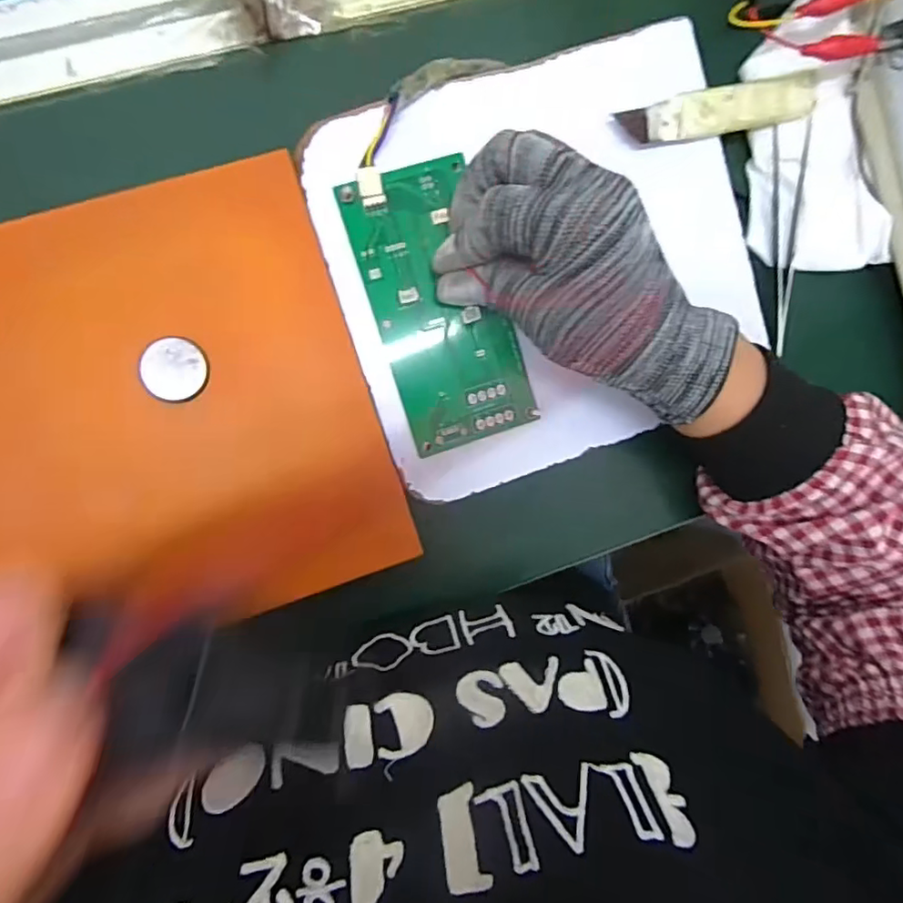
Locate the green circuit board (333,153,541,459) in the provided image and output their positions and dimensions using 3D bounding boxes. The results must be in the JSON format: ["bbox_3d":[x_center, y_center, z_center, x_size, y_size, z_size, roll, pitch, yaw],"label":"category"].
[{"bbox_3d":[-0.007,-0.069,0.282,0.064,0.007,0.133,-23,99,-7],"label":"green circuit board"}]

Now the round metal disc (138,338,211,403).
[{"bbox_3d":[-0.126,-0.037,0.262,0.028,0.004,0.029,0,90,-9],"label":"round metal disc"}]

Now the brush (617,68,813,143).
[{"bbox_3d":[0.138,-0.174,0.293,0.111,0.005,0.024,-17,92,-8],"label":"brush"}]

